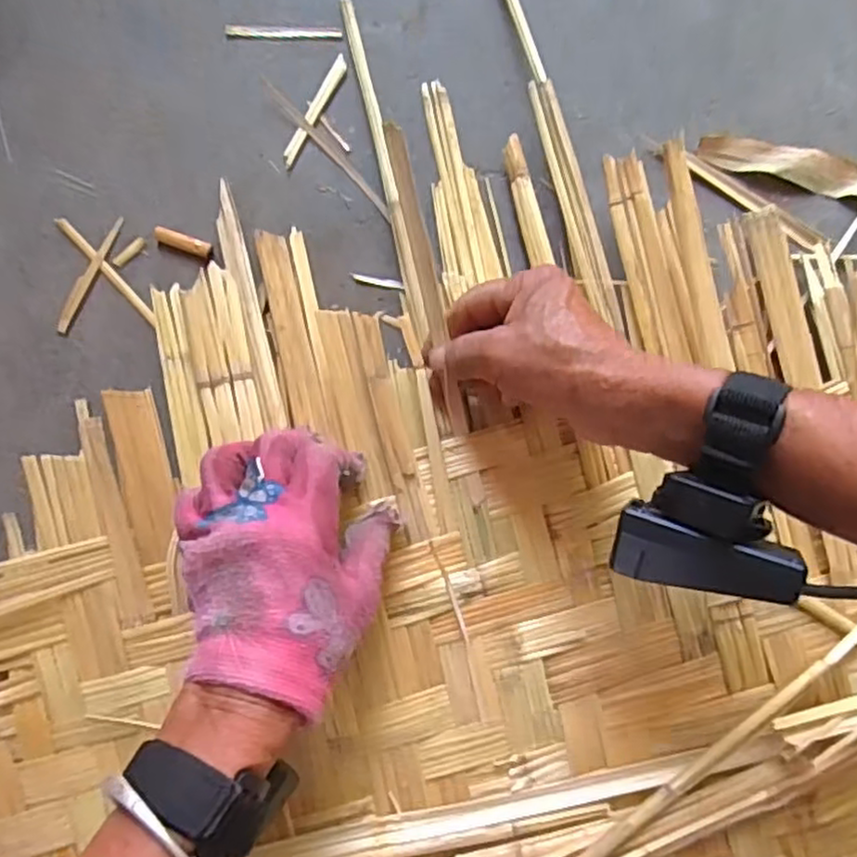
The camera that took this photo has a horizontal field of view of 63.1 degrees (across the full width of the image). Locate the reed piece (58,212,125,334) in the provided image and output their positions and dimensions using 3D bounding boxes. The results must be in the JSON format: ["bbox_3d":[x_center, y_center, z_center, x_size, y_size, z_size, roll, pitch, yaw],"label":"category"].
[{"bbox_3d":[-0.193,-0.088,0.396,0.008,0.004,0.073,25,82,0],"label":"reed piece"}]

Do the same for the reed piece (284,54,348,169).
[{"bbox_3d":[-0.067,-0.189,0.413,0.007,0.004,0.074,28,82,1],"label":"reed piece"}]

